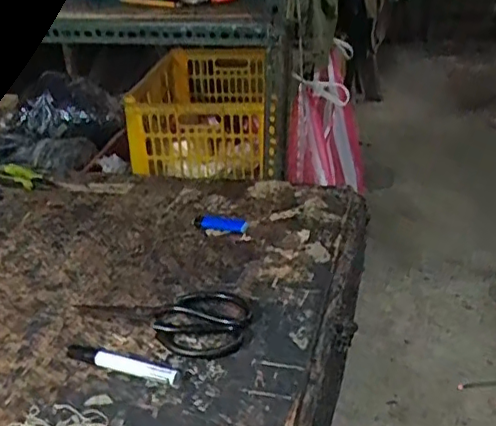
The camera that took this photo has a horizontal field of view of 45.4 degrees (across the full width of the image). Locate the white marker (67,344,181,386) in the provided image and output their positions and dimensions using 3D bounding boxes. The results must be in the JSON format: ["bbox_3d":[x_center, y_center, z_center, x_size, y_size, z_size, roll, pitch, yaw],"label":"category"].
[{"bbox_3d":[-0.134,0.161,0.635,0.135,0.016,0.017,9,32,19],"label":"white marker"}]

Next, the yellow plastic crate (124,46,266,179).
[{"bbox_3d":[-0.092,-0.227,1.281,0.252,0.148,0.397,0,30,5],"label":"yellow plastic crate"}]

